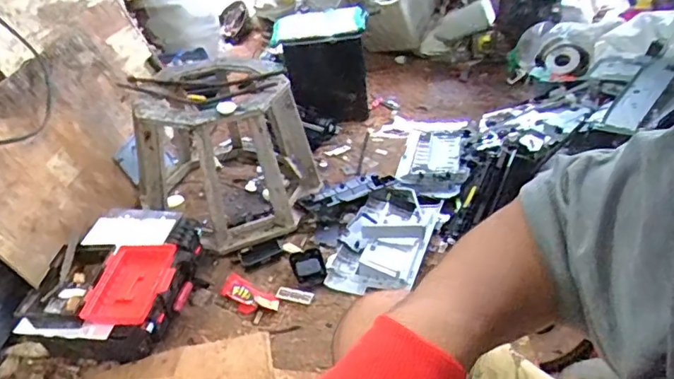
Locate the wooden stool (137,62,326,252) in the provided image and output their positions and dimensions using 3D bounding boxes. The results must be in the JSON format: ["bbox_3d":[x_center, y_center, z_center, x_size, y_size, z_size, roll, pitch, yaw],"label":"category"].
[{"bbox_3d":[-0.317,-0.125,1.475,0.480,0.351,0.402,22,44,34],"label":"wooden stool"}]

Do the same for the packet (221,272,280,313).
[{"bbox_3d":[-0.215,0.250,1.268,0.163,0.019,0.073,20,43,32],"label":"packet"}]

